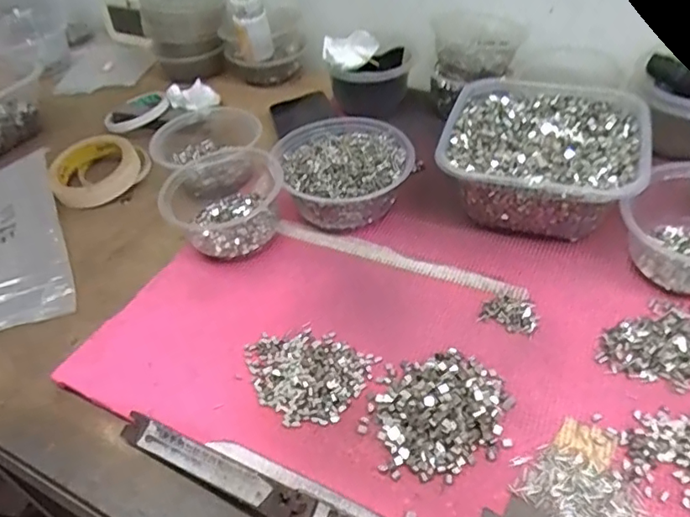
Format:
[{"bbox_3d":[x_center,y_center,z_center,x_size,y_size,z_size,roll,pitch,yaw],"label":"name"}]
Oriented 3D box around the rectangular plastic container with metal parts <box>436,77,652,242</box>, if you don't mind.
[{"bbox_3d":[0.189,-0.101,0.550,0.176,0.070,0.188,12,49,18],"label":"rectangular plastic container with metal parts"}]

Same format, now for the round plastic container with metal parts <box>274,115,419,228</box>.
[{"bbox_3d":[0.001,-0.090,0.569,0.125,0.059,0.137,-3,46,4],"label":"round plastic container with metal parts"}]

